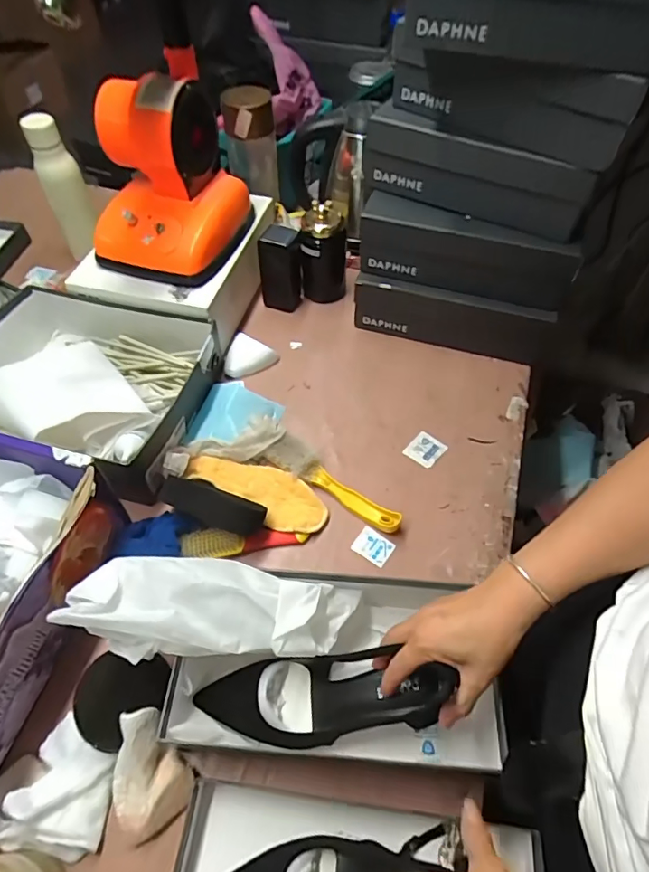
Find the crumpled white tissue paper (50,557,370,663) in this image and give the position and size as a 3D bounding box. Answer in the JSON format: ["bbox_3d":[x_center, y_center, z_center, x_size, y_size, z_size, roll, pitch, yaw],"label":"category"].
[{"bbox_3d":[-0.099,0.160,0.473,0.256,0.050,0.081,9,53,-16],"label":"crumpled white tissue paper"}]

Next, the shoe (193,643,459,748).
[{"bbox_3d":[-0.001,0.248,0.478,0.233,0.052,0.077,-8,54,12],"label":"shoe"}]

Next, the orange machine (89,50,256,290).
[{"bbox_3d":[-0.225,-0.367,0.703,0.177,0.203,0.203,13,56,8],"label":"orange machine"}]

